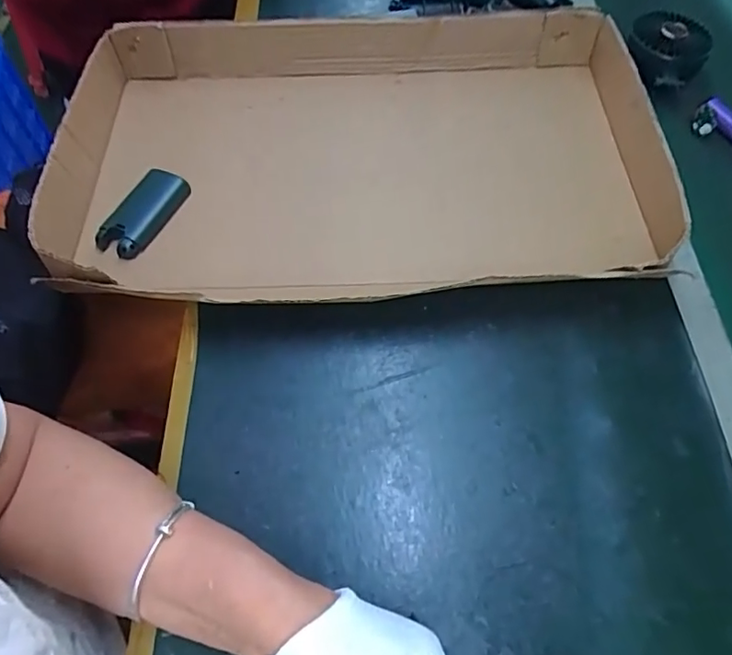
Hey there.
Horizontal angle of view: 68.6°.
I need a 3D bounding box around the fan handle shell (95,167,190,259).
[{"bbox_3d":[-0.200,-0.105,0.486,0.049,0.023,0.097,14,61,7],"label":"fan handle shell"}]

